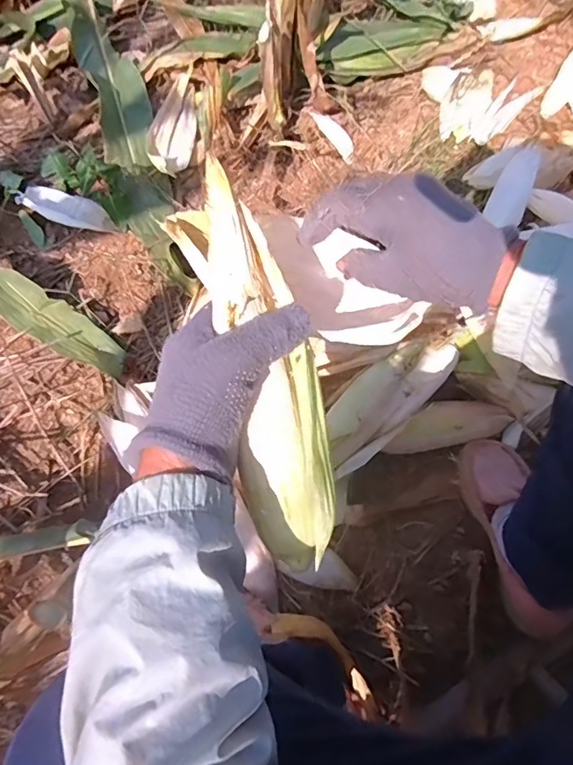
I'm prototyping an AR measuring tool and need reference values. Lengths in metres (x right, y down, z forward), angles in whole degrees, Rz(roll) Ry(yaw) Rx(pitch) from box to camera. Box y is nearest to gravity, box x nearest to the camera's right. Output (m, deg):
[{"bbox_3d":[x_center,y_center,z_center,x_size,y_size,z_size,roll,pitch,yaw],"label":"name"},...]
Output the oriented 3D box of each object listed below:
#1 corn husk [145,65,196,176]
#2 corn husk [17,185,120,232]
[{"bbox_3d":[-0.206,-0.461,0.882,0.078,0.046,0.199,1,72,2],"label":"corn husk"},{"bbox_3d":[-0.365,-0.292,0.822,0.151,0.023,0.060,15,73,-15],"label":"corn husk"}]

